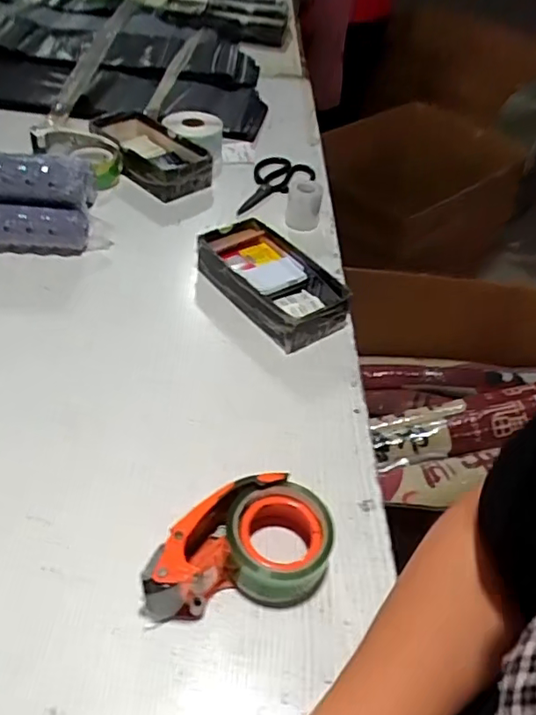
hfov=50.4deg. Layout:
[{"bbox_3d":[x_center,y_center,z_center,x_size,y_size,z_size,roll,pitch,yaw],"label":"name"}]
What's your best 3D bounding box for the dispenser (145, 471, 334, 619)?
[{"bbox_3d":[-0.026,0.161,0.496,0.162,0.062,0.100,-3,45,-11],"label":"dispenser"}]

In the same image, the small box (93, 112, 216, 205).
[{"bbox_3d":[-0.190,-0.346,0.972,0.208,0.075,0.124,32,49,24],"label":"small box"}]

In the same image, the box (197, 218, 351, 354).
[{"bbox_3d":[0.004,-0.102,0.772,0.113,0.064,0.212,-29,54,-32],"label":"box"}]

